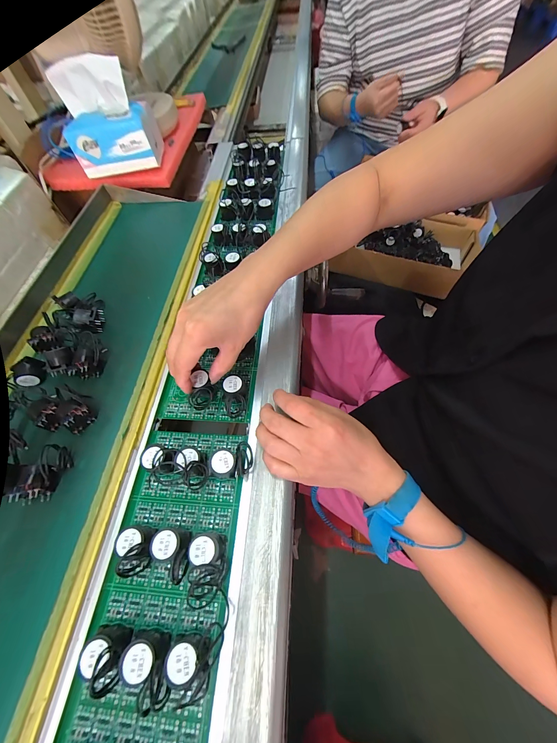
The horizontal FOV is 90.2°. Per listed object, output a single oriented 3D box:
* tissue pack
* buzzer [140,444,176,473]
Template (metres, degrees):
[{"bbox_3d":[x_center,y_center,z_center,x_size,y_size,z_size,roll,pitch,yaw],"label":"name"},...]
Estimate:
[{"bbox_3d":[-0.292,-0.430,0.469,0.137,0.129,0.093,-8,62,-2],"label":"tissue pack"},{"bbox_3d":[-0.118,0.088,0.275,0.026,0.027,0.023,17,64,11],"label":"buzzer"}]

